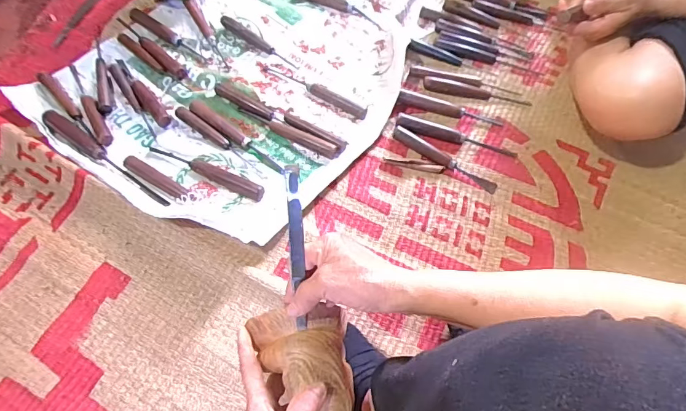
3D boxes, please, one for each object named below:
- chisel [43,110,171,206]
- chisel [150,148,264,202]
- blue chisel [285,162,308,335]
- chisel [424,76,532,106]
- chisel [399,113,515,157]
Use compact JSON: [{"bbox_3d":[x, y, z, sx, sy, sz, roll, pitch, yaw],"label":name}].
[{"bbox_3d":[-0.355,-0.072,0.630,0.248,0.024,0.024,33,71,12],"label":"chisel"},{"bbox_3d":[-0.201,-0.056,0.624,0.183,0.022,0.026,25,69,9],"label":"chisel"},{"bbox_3d":[-0.043,0.044,0.402,0.013,0.009,0.163,-2,104,-2],"label":"blue chisel"},{"bbox_3d":[0.222,-0.189,0.699,0.175,0.014,0.022,12,68,4],"label":"chisel"},{"bbox_3d":[0.179,-0.113,0.667,0.189,0.019,0.028,14,68,5],"label":"chisel"}]

